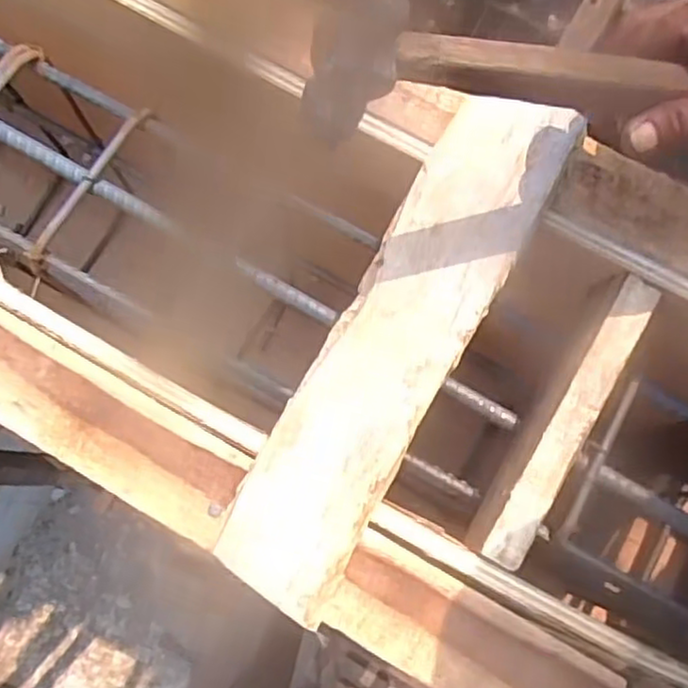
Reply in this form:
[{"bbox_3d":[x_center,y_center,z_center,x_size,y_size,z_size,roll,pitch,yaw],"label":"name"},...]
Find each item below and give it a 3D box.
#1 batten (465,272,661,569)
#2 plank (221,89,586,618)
[{"bbox_3d":[0.137,0.045,0.439,0.029,0.039,0.196,31,79,6],"label":"batten"},{"bbox_3d":[0.035,-0.008,0.415,0.074,0.013,0.329,28,79,5],"label":"plank"}]

